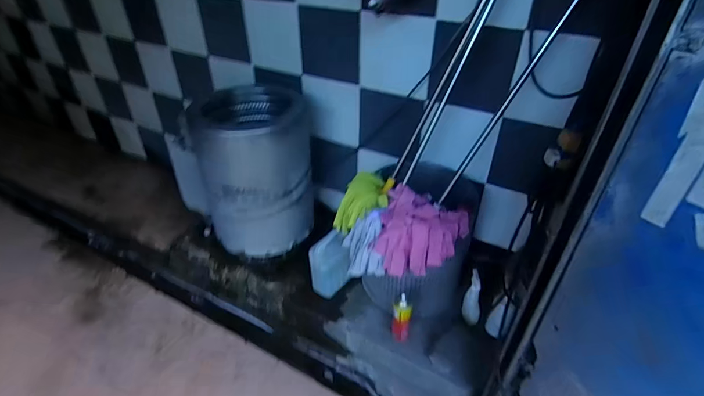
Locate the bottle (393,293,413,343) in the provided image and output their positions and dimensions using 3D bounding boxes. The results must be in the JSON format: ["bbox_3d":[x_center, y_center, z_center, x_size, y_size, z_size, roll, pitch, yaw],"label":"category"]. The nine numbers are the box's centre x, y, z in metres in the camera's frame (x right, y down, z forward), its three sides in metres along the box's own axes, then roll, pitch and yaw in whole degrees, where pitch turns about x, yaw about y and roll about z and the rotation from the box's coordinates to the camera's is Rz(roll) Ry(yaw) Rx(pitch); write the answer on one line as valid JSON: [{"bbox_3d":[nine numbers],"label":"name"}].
[{"bbox_3d":[0.195,0.468,1.492,0.071,0.218,0.061,4,37,12],"label":"bottle"}]

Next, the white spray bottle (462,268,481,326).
[{"bbox_3d":[0.500,0.412,1.580,0.066,0.249,0.100,7,38,16],"label":"white spray bottle"}]

